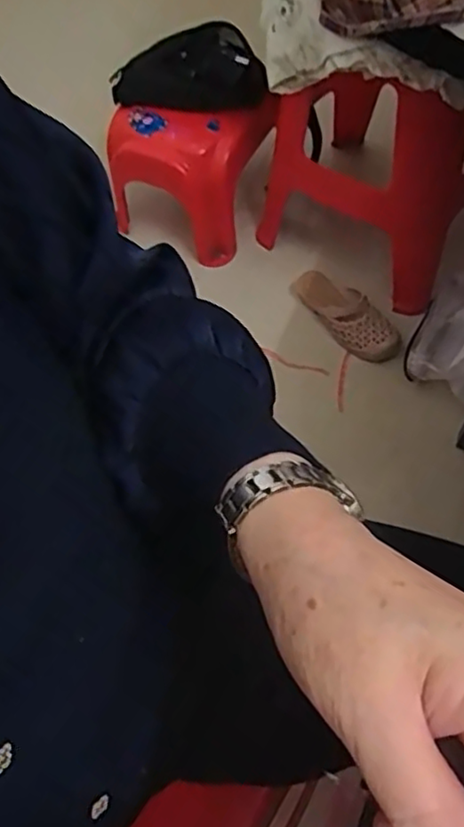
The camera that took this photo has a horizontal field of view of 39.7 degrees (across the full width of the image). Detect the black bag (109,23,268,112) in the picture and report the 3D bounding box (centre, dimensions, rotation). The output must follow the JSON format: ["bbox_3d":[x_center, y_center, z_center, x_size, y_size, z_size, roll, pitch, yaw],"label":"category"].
[{"bbox_3d":[-0.085,-0.615,1.175,0.281,0.075,0.149,-4,87,8],"label":"black bag"}]

